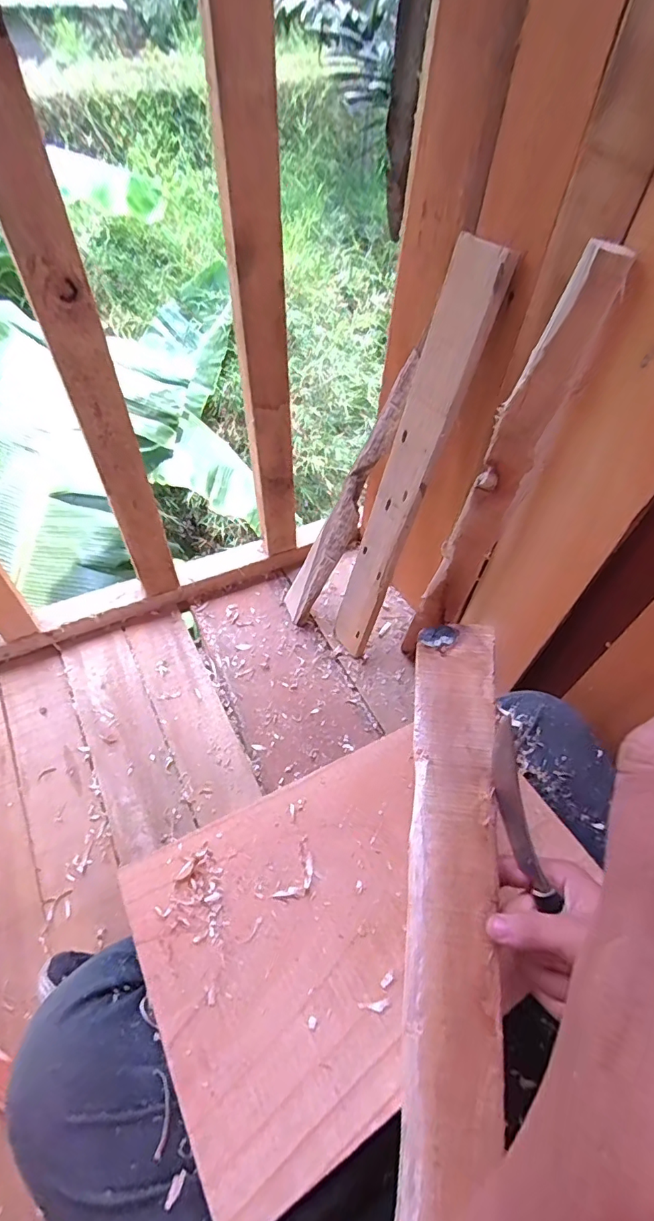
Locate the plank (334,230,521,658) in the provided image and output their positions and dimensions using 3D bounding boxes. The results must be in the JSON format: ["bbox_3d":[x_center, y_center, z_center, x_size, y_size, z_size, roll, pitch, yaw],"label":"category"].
[{"bbox_3d":[0.084,-0.132,0.592,0.026,0.510,0.073,-23,56,-35],"label":"plank"}]

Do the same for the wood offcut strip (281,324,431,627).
[{"bbox_3d":[0.027,-0.139,0.669,0.024,0.421,0.058,-4,49,-33],"label":"wood offcut strip"}]

